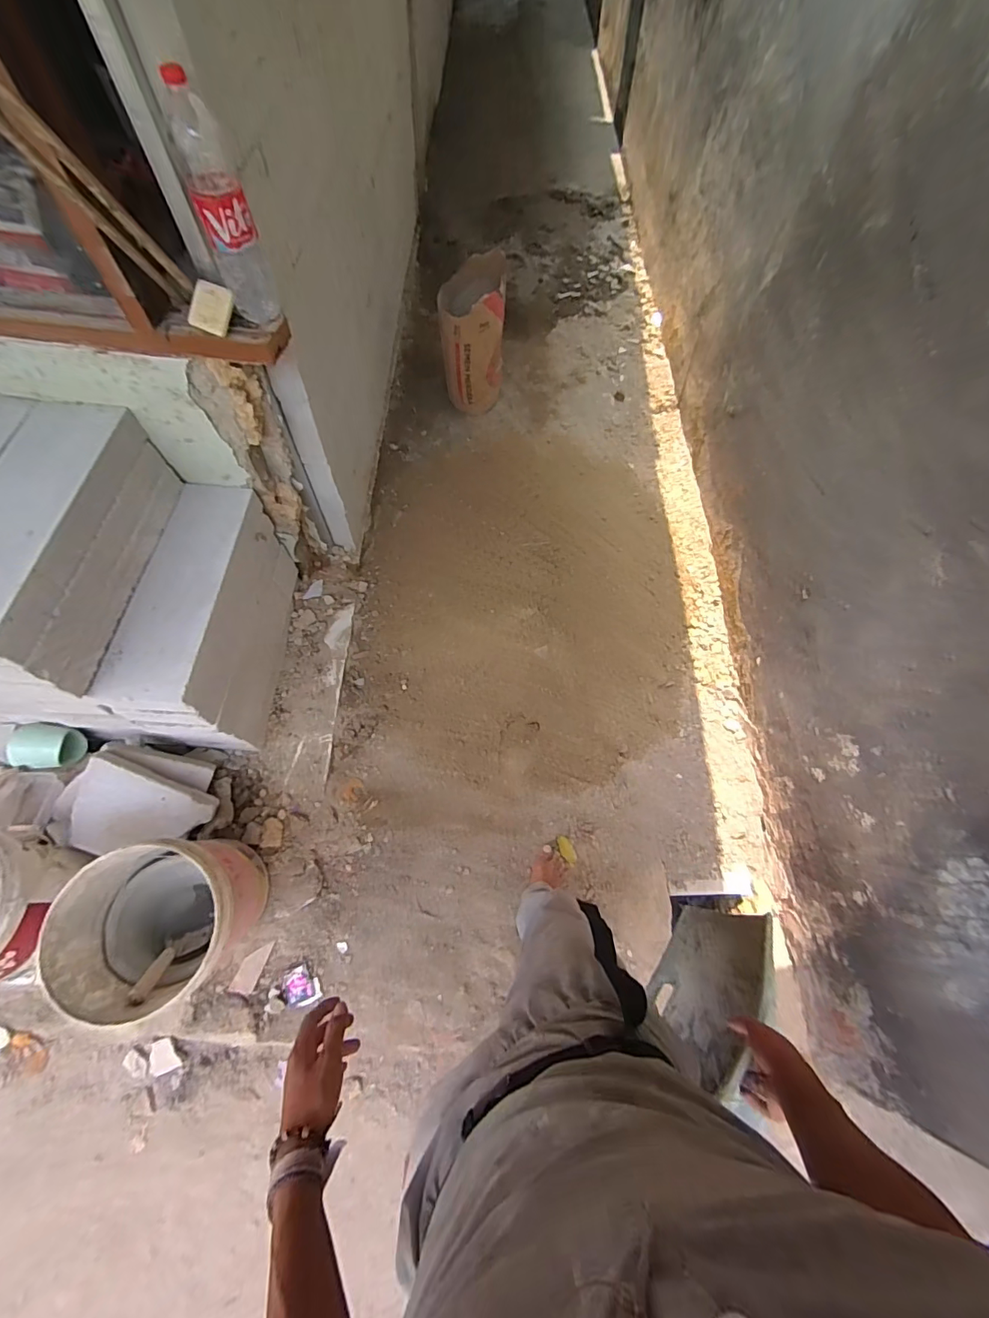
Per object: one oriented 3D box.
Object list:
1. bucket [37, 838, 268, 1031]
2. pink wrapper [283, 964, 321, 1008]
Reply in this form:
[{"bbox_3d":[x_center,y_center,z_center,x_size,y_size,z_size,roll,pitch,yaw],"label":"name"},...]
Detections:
[{"bbox_3d":[-0.702,0.582,1.039,0.296,0.380,0.298,1,63,-3],"label":"bucket"},{"bbox_3d":[-0.507,0.858,1.221,0.082,0.007,0.091,-16,79,-30],"label":"pink wrapper"}]

